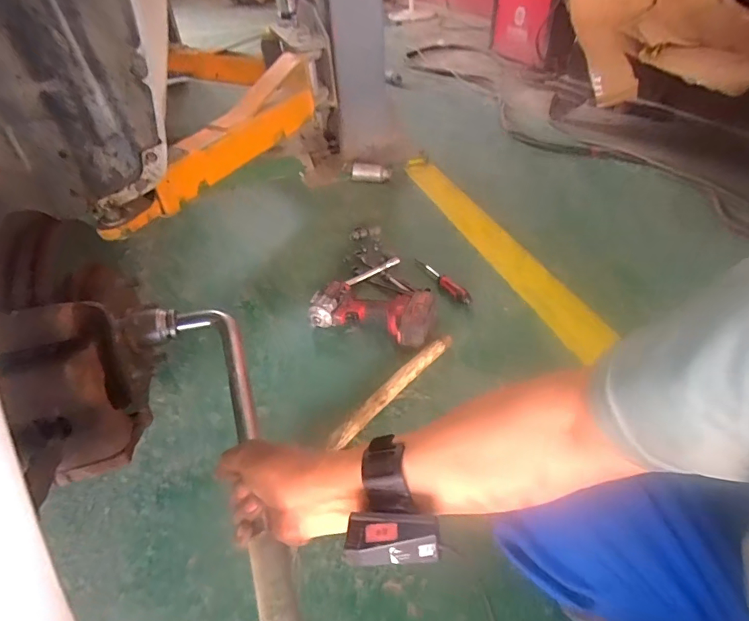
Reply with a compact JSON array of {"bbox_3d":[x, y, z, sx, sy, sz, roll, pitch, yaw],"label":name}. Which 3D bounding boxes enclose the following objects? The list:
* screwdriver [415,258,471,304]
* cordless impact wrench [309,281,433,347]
[{"bbox_3d":[0.167,-0.078,1.099,0.035,0.027,0.208,-21,44,-19],"label":"screwdriver"},{"bbox_3d":[0.000,-0.002,0.988,0.265,0.075,0.145,11,43,16],"label":"cordless impact wrench"}]

